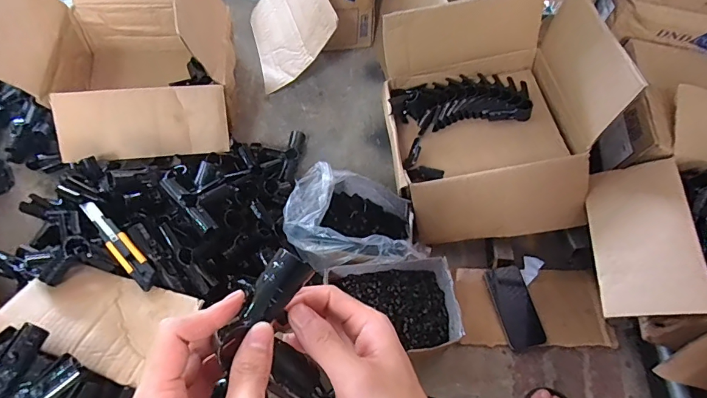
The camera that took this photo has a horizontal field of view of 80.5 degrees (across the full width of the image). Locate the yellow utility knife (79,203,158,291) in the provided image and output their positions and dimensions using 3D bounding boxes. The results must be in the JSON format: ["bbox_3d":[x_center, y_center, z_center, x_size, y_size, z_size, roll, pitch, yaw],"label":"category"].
[{"bbox_3d":[-0.374,0.065,0.657,0.200,0.017,0.033,40,64,18],"label":"yellow utility knife"}]

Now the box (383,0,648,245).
[{"bbox_3d":[0.239,-0.165,0.770,0.329,0.256,0.401,-1,59,-5],"label":"box"}]

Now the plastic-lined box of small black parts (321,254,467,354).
[{"bbox_3d":[0.061,0.184,0.699,0.208,0.079,0.144,-6,60,-8],"label":"plastic-lined box of small black parts"}]

